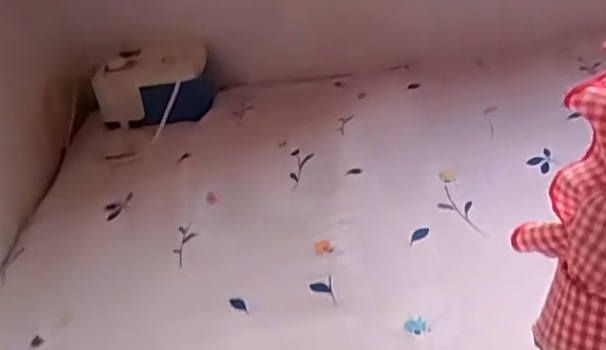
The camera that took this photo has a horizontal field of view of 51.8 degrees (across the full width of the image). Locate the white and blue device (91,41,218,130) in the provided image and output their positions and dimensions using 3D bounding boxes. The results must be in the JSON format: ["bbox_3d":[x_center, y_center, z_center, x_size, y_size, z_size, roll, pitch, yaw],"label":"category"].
[{"bbox_3d":[-0.237,-0.142,0.995,0.178,0.088,0.113,-8,36,-1],"label":"white and blue device"}]

